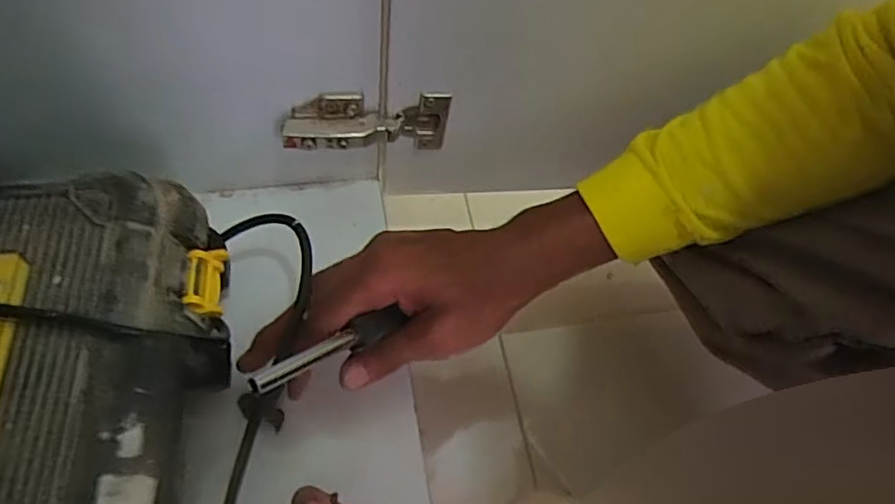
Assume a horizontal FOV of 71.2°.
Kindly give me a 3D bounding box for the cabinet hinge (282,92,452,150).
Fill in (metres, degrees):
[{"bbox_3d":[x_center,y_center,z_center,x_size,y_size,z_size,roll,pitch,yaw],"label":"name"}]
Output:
[{"bbox_3d":[-0.056,-0.092,0.447,0.117,0.056,0.023,-5,62,-17],"label":"cabinet hinge"}]

